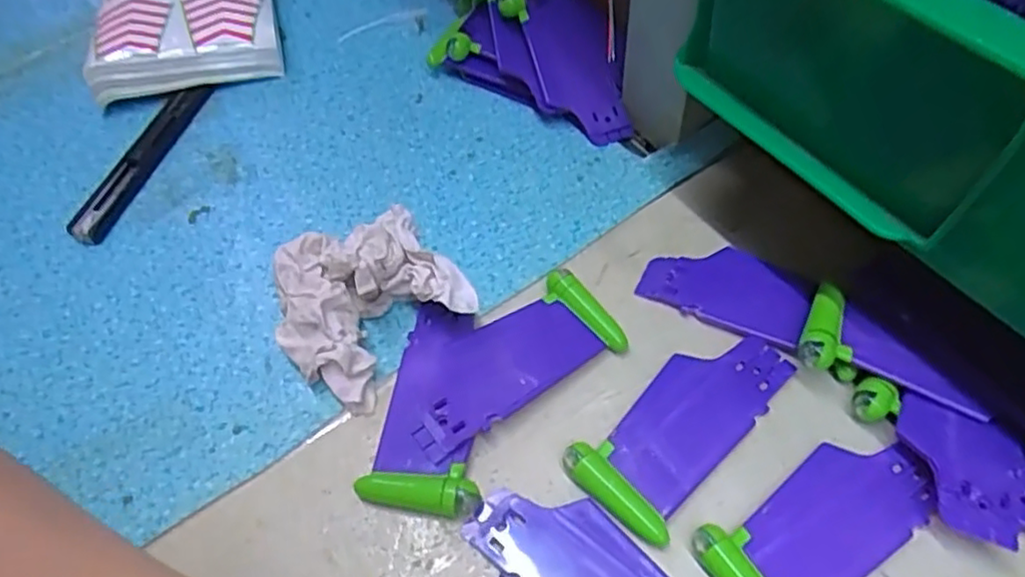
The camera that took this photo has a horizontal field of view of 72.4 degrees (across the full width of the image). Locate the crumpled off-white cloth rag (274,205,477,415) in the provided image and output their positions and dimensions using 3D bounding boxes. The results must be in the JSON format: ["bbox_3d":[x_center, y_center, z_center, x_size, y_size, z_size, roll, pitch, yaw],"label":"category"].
[{"bbox_3d":[-0.060,0.004,0.278,0.069,0.037,0.066,-33,58,-18],"label":"crumpled off-white cloth rag"}]

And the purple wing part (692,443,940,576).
[{"bbox_3d":[0.105,0.079,0.233,0.084,0.010,0.040,-30,57,-15],"label":"purple wing part"}]

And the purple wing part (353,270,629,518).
[{"bbox_3d":[-0.016,0.033,0.272,0.068,0.012,0.113,35,64,26],"label":"purple wing part"}]

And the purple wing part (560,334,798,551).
[{"bbox_3d":[0.065,0.048,0.257,0.092,0.008,0.040,-37,60,-20],"label":"purple wing part"}]

